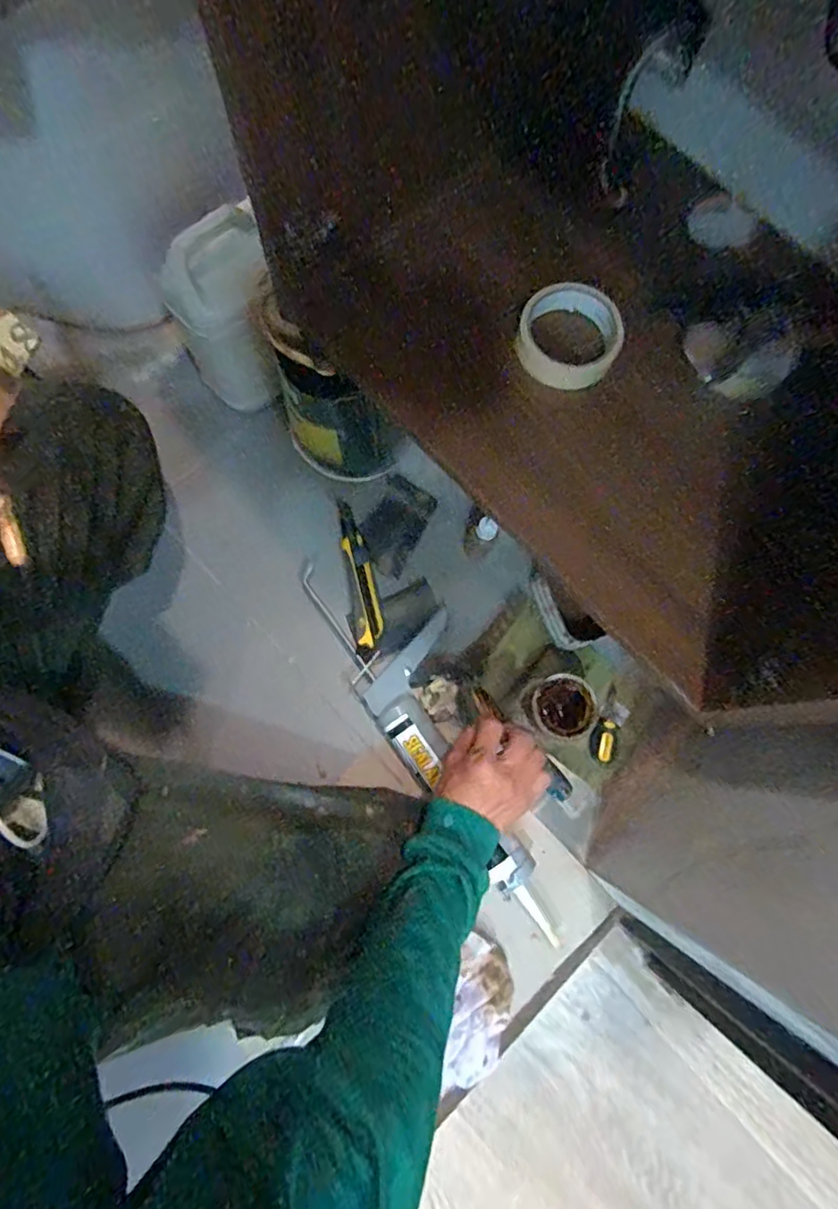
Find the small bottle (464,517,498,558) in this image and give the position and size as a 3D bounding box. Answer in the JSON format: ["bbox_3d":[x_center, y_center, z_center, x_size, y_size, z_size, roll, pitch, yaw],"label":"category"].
[{"bbox_3d":[0.075,-0.083,0.727,0.034,0.069,0.034,0,78,-2],"label":"small bottle"}]

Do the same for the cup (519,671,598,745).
[{"bbox_3d":[0.159,0.124,0.689,0.078,0.071,0.078,0,78,-2],"label":"cup"}]

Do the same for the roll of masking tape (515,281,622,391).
[{"bbox_3d":[0.140,-0.251,0.556,0.091,0.025,0.100,28,78,4],"label":"roll of masking tape"}]

